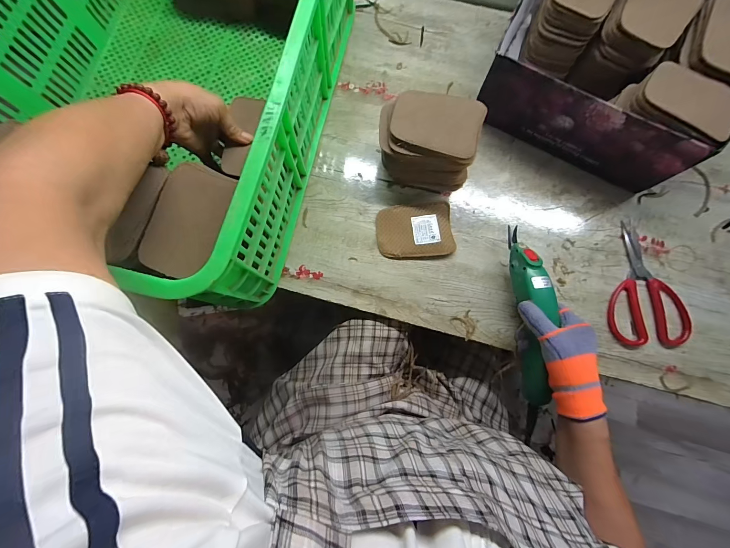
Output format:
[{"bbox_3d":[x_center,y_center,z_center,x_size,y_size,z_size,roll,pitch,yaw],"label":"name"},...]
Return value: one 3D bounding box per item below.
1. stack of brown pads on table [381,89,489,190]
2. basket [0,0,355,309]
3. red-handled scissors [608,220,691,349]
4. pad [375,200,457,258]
[{"bbox_3d":[0.092,-0.193,0.466,0.138,0.092,0.098,3,79,0],"label":"stack of brown pads on table"},{"bbox_3d":[-0.272,-0.311,0.436,0.434,0.201,0.638,11,79,2],"label":"basket"},{"bbox_3d":[0.419,0.015,0.465,0.106,0.011,0.181,4,79,0],"label":"red-handled scissors"},{"bbox_3d":[0.078,-0.067,0.485,0.117,0.010,0.084,-5,79,-1],"label":"pad"}]

